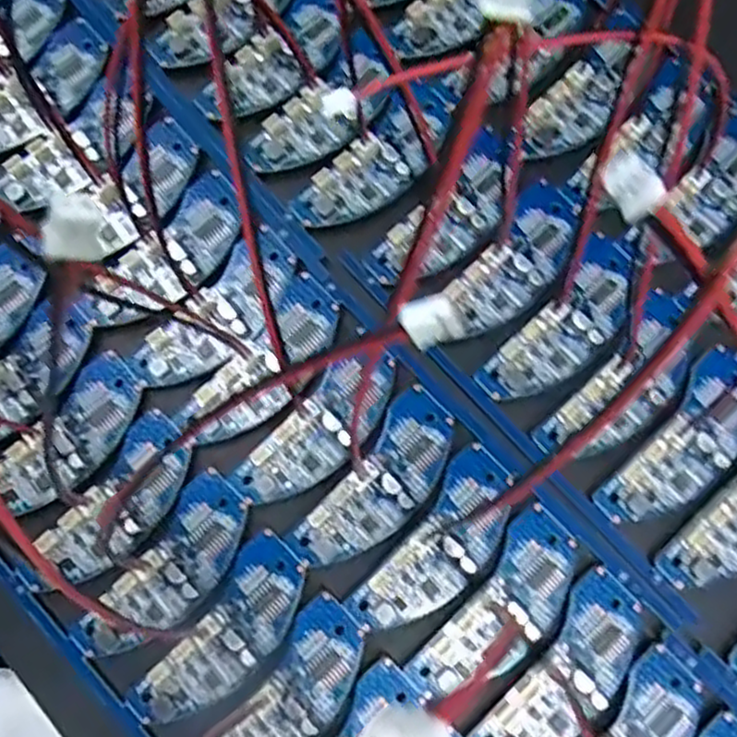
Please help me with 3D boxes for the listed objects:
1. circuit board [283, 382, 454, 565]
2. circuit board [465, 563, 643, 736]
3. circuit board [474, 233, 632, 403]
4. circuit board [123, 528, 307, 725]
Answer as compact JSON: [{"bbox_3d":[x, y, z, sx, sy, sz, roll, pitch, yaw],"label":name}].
[{"bbox_3d":[0.004,0.036,0.225,0.025,0.004,0.062,39,82,7],"label":"circuit board"},{"bbox_3d":[0.057,0.091,0.214,0.025,0.005,0.064,42,83,8],"label":"circuit board"},{"bbox_3d":[0.064,-0.013,0.233,0.024,0.005,0.063,41,83,8],"label":"circuit board"},{"bbox_3d":[-0.042,0.081,0.217,0.024,0.009,0.064,39,82,7],"label":"circuit board"}]

